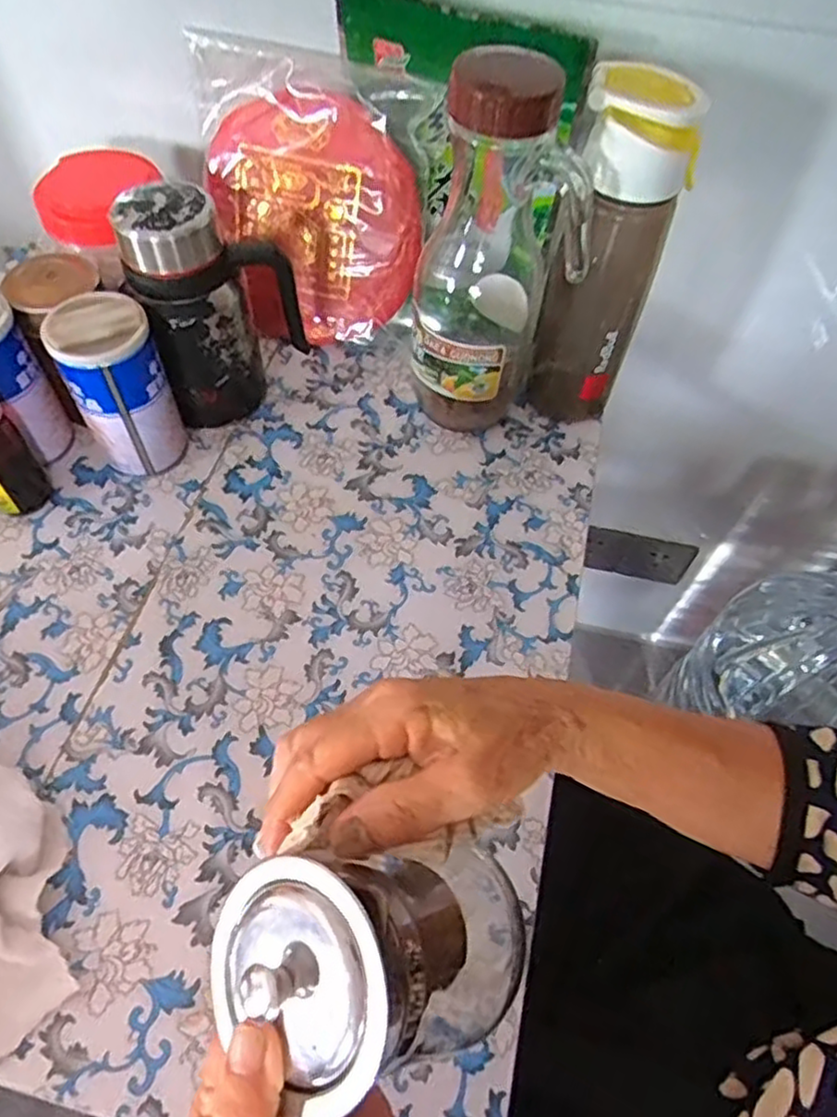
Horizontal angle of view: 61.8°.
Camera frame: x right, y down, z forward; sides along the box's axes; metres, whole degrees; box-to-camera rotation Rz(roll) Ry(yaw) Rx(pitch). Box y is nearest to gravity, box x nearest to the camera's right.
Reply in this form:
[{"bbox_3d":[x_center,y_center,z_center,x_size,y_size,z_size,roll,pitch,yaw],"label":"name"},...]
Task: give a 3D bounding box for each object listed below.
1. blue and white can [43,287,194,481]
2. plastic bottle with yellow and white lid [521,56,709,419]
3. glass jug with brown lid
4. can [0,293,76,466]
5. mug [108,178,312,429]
[{"bbox_3d":[-0.213,-0.119,0.505,0.063,0.127,0.058,1,57,-2],"label":"blue and white can"},{"bbox_3d":[0.132,-0.205,0.507,0.074,0.248,0.077,10,57,4],"label":"plastic bottle with yellow and white lid"},{"bbox_3d":[0.052,-0.209,0.499,0.103,0.251,0.114,2,57,-2],"label":"glass jug with brown lid"},{"bbox_3d":[-0.297,-0.122,0.500,0.074,0.129,0.062,15,57,7],"label":"can"},{"bbox_3d":[-0.151,-0.188,0.529,0.111,0.167,0.070,-27,62,-19],"label":"mug"}]

